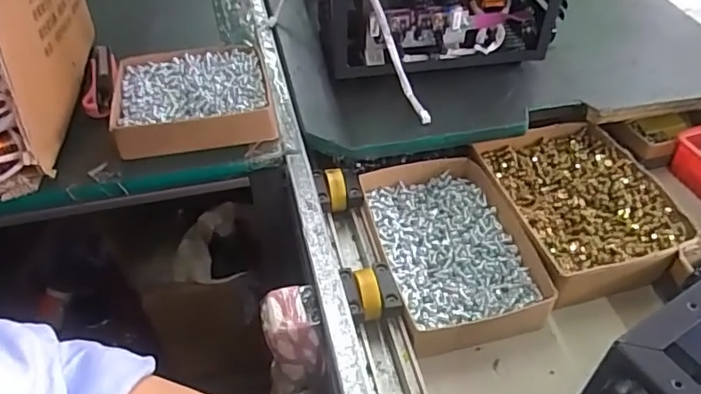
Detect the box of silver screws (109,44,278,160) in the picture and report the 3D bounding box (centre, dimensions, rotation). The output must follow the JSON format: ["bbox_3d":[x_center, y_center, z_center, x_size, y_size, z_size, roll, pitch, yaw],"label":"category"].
[{"bbox_3d":[-0.177,-0.107,0.626,0.167,0.048,0.147,-10,45,-10],"label":"box of silver screws"}]

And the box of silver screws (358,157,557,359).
[{"bbox_3d":[0.101,0.049,0.582,0.146,0.037,0.212,-10,45,-10],"label":"box of silver screws"}]

